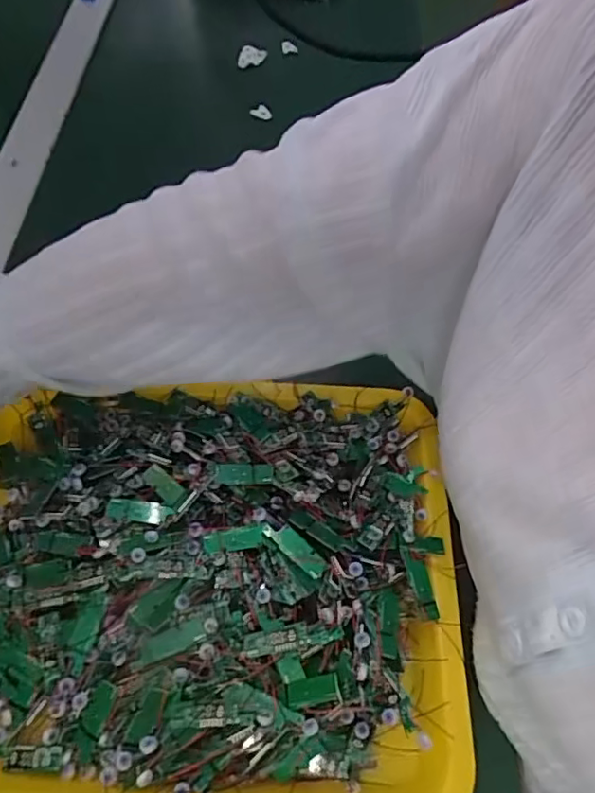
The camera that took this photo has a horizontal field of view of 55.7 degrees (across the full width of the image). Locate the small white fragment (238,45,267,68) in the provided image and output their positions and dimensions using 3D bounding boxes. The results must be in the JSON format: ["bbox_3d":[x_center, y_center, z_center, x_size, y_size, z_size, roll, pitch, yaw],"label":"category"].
[{"bbox_3d":[-0.055,-0.407,0.674,0.034,0.018,0.015,-15,61,-12],"label":"small white fragment"}]

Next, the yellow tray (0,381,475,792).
[{"bbox_3d":[-0.071,0.104,0.339,0.324,0.048,0.252,2,59,-2],"label":"yellow tray"}]

